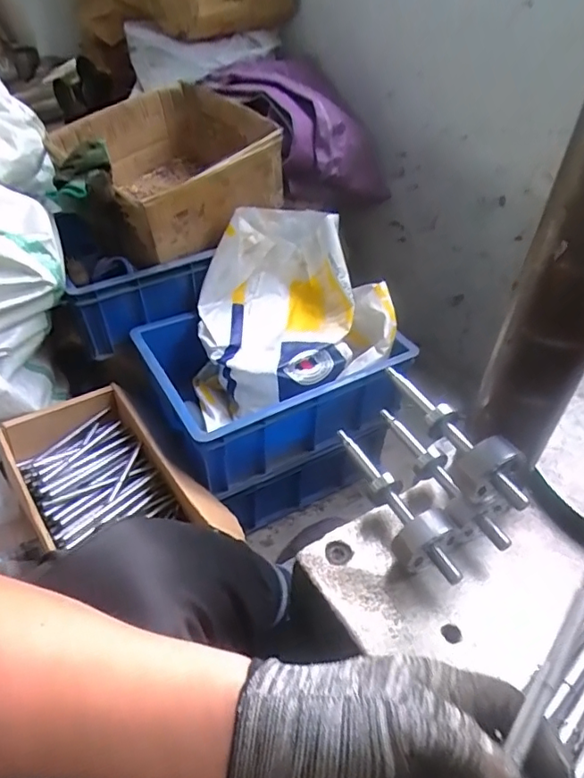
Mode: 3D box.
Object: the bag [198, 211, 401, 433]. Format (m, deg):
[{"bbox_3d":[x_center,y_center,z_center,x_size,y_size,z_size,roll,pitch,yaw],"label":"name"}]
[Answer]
[{"bbox_3d":[-0.006,-0.123,0.933,0.323,0.245,0.273,-7,44,-10],"label":"bag"}]

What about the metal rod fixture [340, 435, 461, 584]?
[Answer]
[{"bbox_3d":[0.082,0.098,0.455,0.043,0.053,0.158,-16,46,-19],"label":"metal rod fixture"}]

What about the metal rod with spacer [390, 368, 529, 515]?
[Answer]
[{"bbox_3d":[0.130,0.037,0.437,0.047,0.047,0.146,-18,47,-21],"label":"metal rod with spacer"}]

